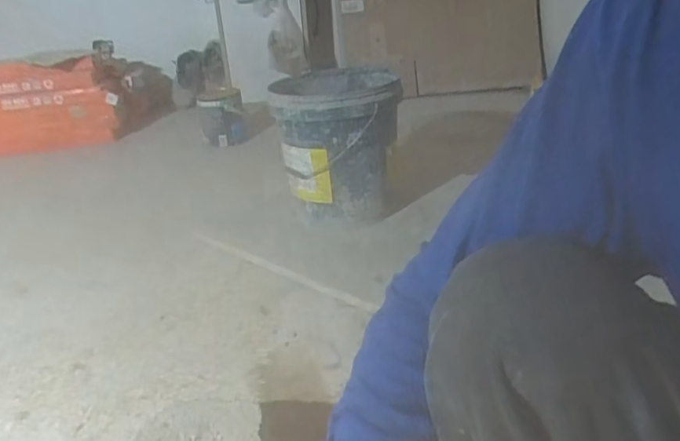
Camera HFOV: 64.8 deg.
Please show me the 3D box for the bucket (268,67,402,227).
[{"bbox_3d":[0.018,-0.193,1.343,0.287,0.335,0.330,-5,28,12],"label":"bucket"}]

